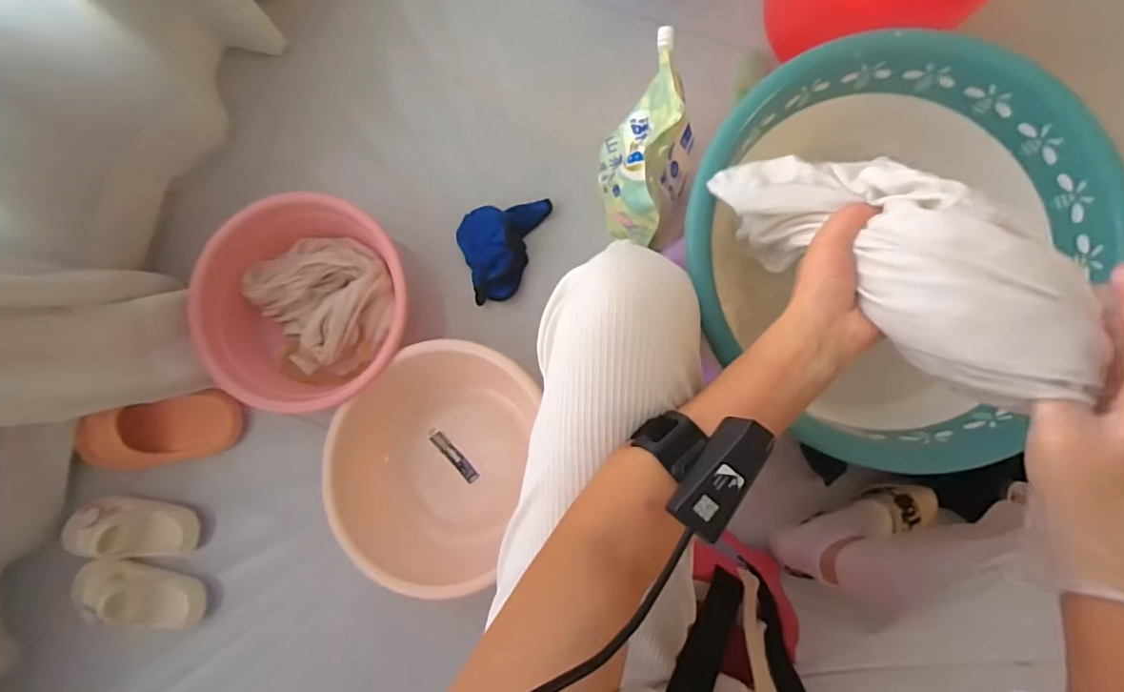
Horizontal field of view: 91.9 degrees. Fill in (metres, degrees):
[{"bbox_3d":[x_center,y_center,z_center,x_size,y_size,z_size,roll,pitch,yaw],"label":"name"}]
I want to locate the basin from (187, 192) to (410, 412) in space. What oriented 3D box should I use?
[{"bbox_3d":[-0.364,-0.056,0.801,0.277,0.133,0.278,0,85,2],"label":"basin"}]

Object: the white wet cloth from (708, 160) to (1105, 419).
[{"bbox_3d":[0.219,-0.064,0.368,0.083,0.074,0.251,-40,51,-2],"label":"white wet cloth"}]

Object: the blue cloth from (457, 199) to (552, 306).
[{"bbox_3d":[-0.079,-0.151,0.821,0.143,0.052,0.138,-16,85,1],"label":"blue cloth"}]

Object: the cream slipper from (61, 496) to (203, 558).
[{"bbox_3d":[-0.612,0.259,0.779,0.155,0.058,0.078,1,85,2],"label":"cream slipper"}]

